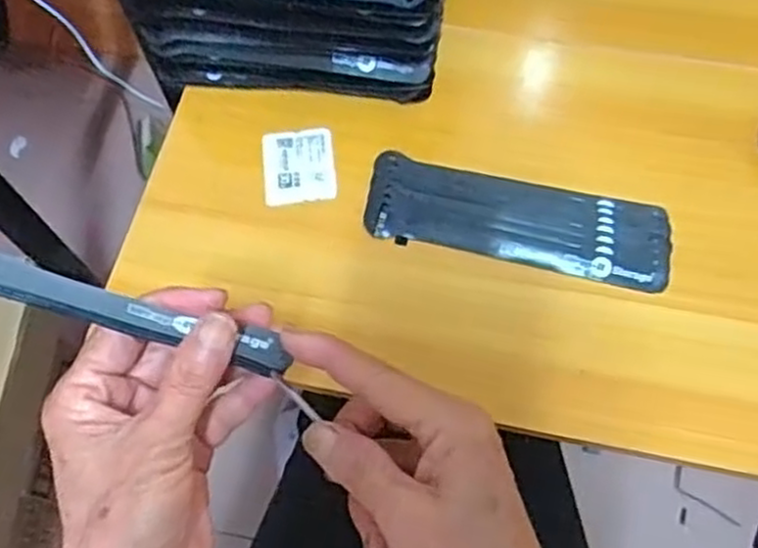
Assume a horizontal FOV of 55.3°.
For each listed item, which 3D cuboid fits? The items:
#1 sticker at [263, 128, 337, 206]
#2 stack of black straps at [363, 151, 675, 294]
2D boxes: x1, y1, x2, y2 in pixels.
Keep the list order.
[{"bbox_3d":[-0.056,-0.076,0.508,0.049,0.004,0.058,-7,67,-1],"label":"sticker"},{"bbox_3d":[0.092,-0.037,0.485,0.200,0.006,0.065,12,68,6],"label":"stack of black straps"}]

